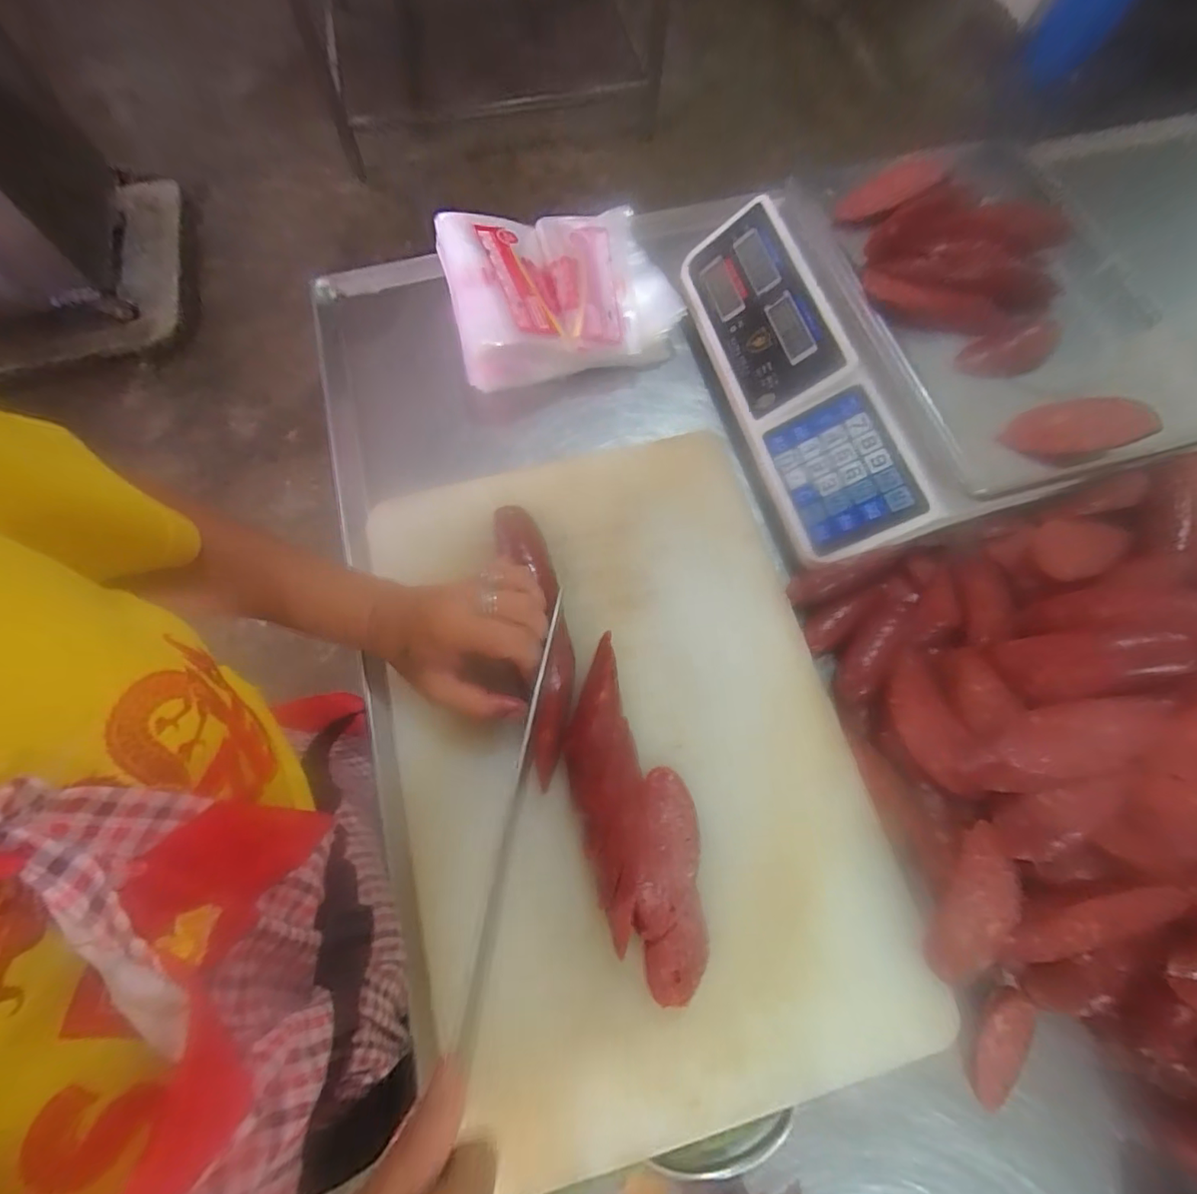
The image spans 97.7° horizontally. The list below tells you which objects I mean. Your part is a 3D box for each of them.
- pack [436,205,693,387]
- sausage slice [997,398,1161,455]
[{"bbox_3d":[-0.037,-0.277,0.476,0.190,0.073,0.155,-17,70,-6],"label":"pack"},{"bbox_3d":[0.315,-0.112,0.344,0.087,0.017,0.029,-2,69,13],"label":"sausage slice"}]

